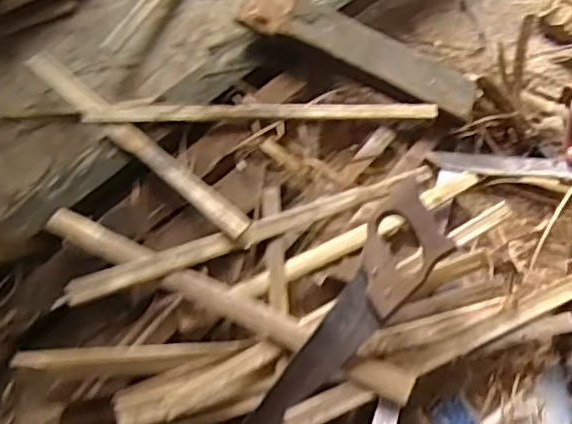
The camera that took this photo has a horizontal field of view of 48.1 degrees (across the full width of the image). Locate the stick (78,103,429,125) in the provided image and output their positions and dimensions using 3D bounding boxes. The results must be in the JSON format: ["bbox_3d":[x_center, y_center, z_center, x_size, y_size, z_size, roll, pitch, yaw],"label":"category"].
[{"bbox_3d":[-0.039,-0.136,0.855,0.465,0.014,0.026,0,66,2],"label":"stick"}]

